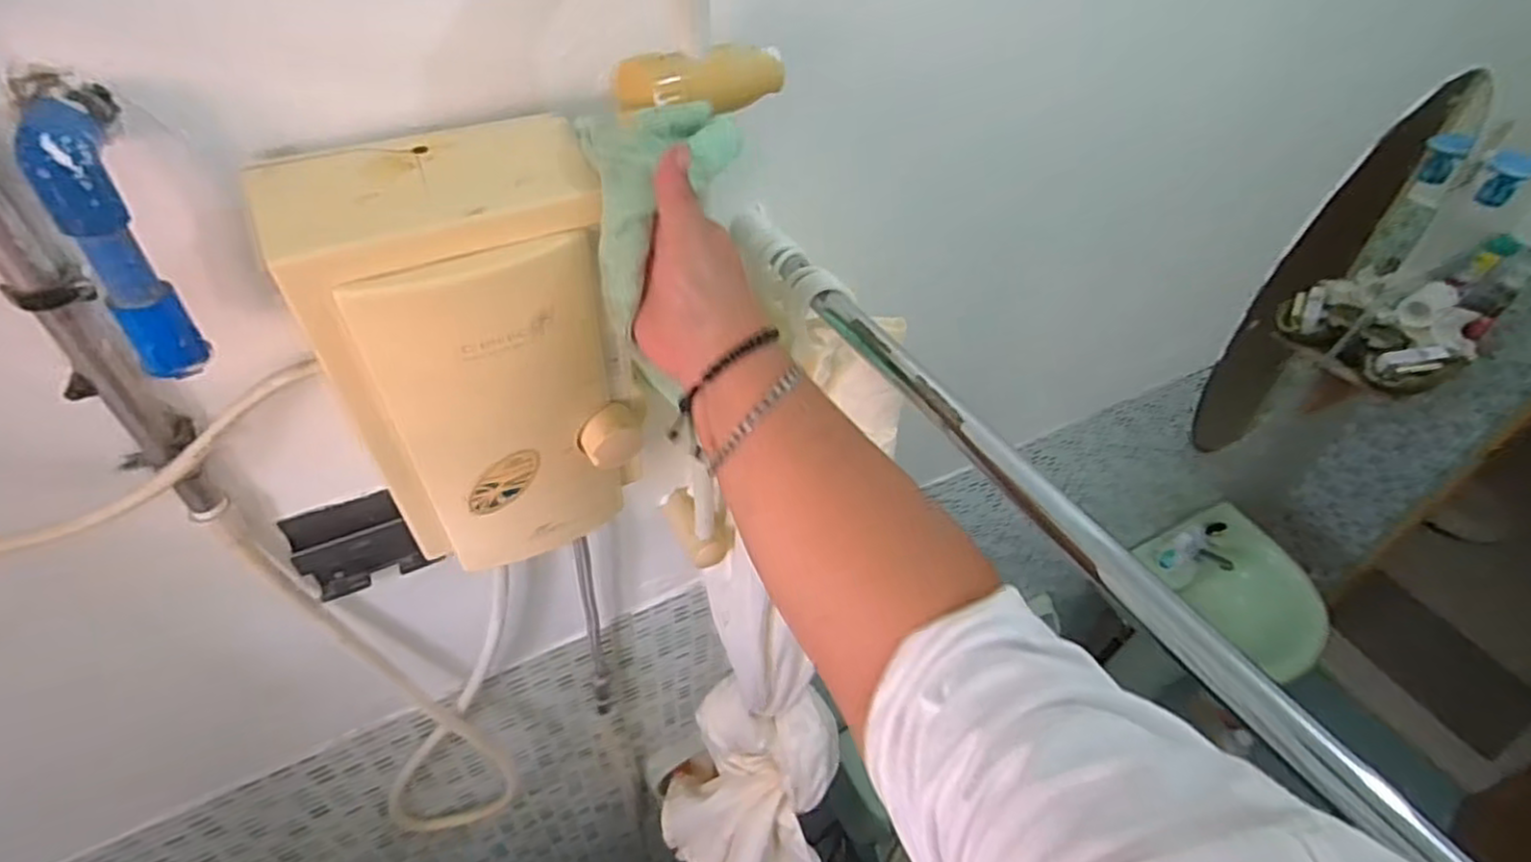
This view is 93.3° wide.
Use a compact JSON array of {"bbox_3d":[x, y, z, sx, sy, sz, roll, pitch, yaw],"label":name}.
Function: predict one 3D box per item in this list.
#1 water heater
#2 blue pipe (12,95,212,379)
[{"bbox_3d":[-0.170,-0.034,0.460,0.164,0.280,0.084,-15,47,-19],"label":"water heater"},{"bbox_3d":[-0.311,-0.089,0.348,0.031,0.122,0.057,-29,52,-30],"label":"blue pipe"}]

